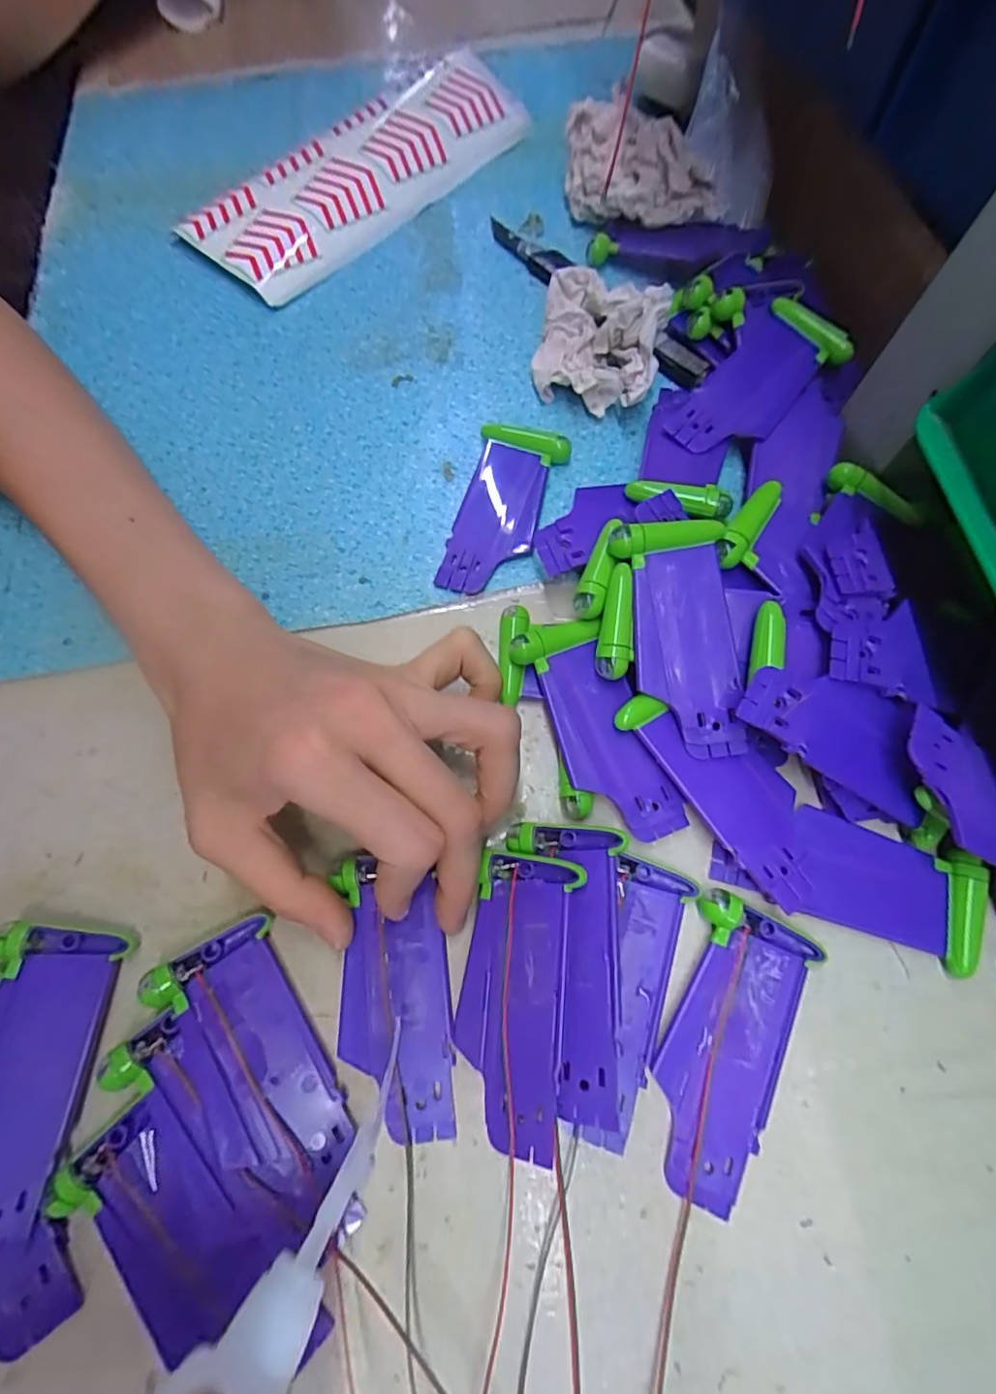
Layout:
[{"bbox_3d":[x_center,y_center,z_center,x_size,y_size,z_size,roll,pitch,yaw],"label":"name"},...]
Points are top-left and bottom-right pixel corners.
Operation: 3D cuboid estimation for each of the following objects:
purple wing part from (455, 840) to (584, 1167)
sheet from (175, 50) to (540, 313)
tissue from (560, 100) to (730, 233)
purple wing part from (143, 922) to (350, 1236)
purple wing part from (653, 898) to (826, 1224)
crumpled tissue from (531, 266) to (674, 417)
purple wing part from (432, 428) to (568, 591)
[{"bbox_3d":[0.005,0.100,0.184,0.037,0.004,0.089,4,76,25],"label":"purple wing part"},{"bbox_3d":[-0.075,-0.334,0.334,0.088,0.018,0.220,31,74,12],"label":"sheet"},{"bbox_3d":[0.079,-0.289,0.302,0.097,0.042,0.047,25,73,10],"label":"tissue"},{"bbox_3d":[-0.080,0.121,0.180,0.039,0.011,0.086,-37,74,-11],"label":"purple wing part"},{"bbox_3d":[0.075,0.116,0.183,0.040,0.010,0.088,27,73,10],"label":"purple wing part"},{"bbox_3d":[0.048,-0.171,0.262,0.058,0.041,0.050,11,71,5],"label":"crumpled tissue"},{"bbox_3d":[0.003,-0.087,0.253,0.041,0.010,0.087,13,71,6],"label":"purple wing part"}]

